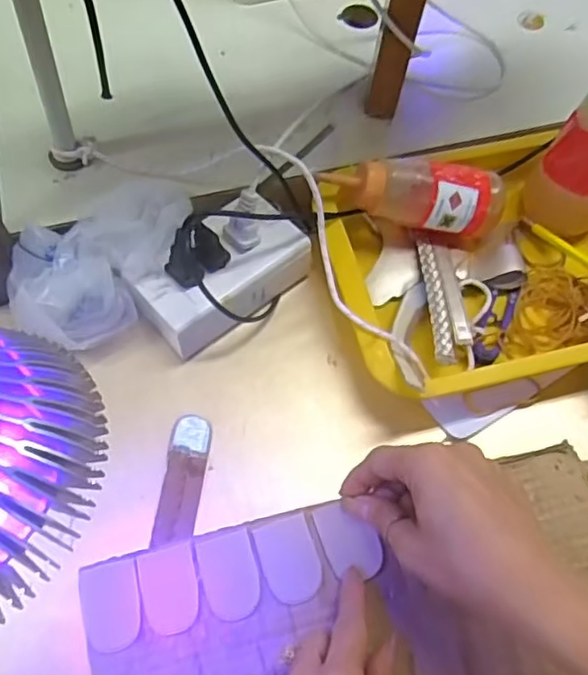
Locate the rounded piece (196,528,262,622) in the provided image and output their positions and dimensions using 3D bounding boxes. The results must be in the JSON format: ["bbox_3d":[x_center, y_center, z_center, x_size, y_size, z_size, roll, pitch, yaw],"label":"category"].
[{"bbox_3d":[-0.037,0.139,0.370,0.033,0.004,0.047,-12,64,-9],"label":"rounded piece"}]

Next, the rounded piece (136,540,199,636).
[{"bbox_3d":[-0.073,0.147,0.369,0.032,0.004,0.047,-10,64,-8],"label":"rounded piece"}]

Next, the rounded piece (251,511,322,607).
[{"bbox_3d":[-0.002,0.131,0.372,0.033,0.004,0.047,-16,65,-11],"label":"rounded piece"}]

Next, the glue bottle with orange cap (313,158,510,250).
[{"bbox_3d":[0.089,-0.104,0.479,0.135,0.057,0.045,10,63,-11],"label":"glue bottle with orange cap"}]

